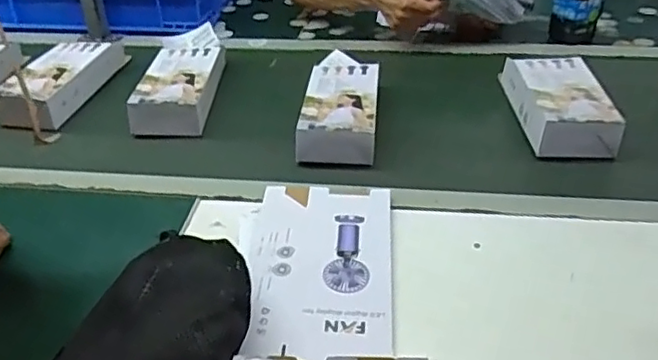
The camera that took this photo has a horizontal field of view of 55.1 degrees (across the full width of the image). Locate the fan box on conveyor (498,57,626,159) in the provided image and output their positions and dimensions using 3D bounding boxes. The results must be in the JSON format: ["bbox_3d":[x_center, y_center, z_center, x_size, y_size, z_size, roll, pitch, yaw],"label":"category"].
[{"bbox_3d":[0.302,-0.110,0.837,0.102,0.051,0.194,-3,35,0],"label":"fan box on conveyor"}]

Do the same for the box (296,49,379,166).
[{"bbox_3d":[0.018,-0.099,0.857,0.094,0.054,0.210,2,36,6],"label":"box"}]

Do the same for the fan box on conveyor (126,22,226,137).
[{"bbox_3d":[-0.216,-0.145,0.940,0.101,0.061,0.240,0,35,4],"label":"fan box on conveyor"}]

